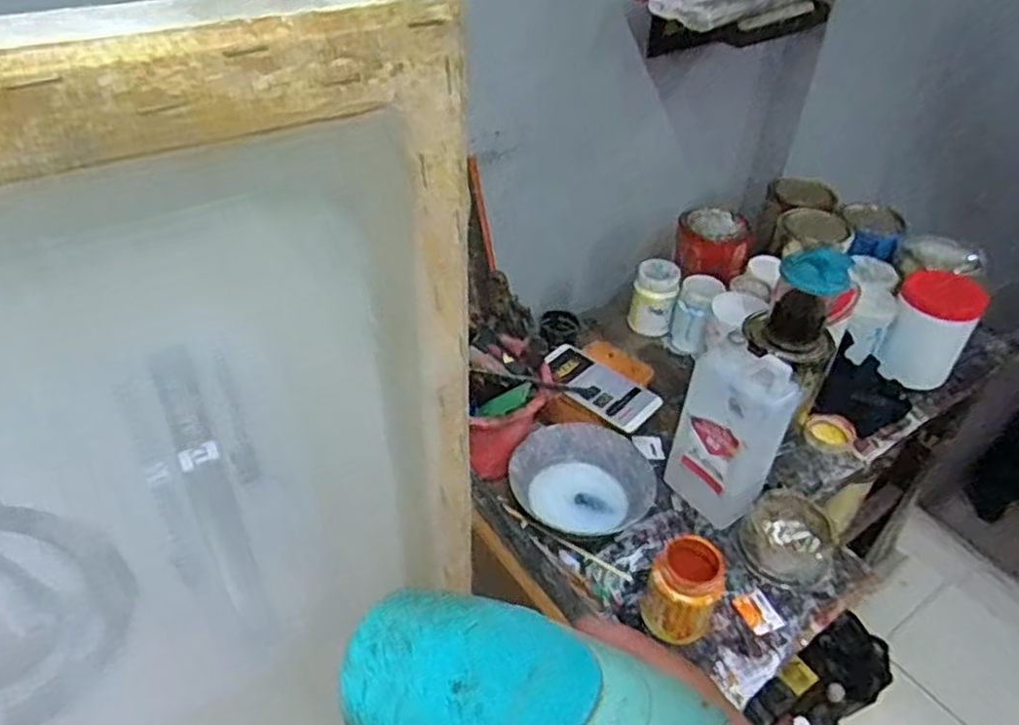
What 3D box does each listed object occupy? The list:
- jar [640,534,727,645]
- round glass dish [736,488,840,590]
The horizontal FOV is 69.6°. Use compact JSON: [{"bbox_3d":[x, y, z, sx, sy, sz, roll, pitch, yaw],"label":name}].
[{"bbox_3d":[0.168,0.223,0.713,0.065,0.091,0.061,2,40,-2],"label":"jar"},{"bbox_3d":[0.304,0.193,0.799,0.095,0.049,0.094,2,40,-2],"label":"round glass dish"}]

